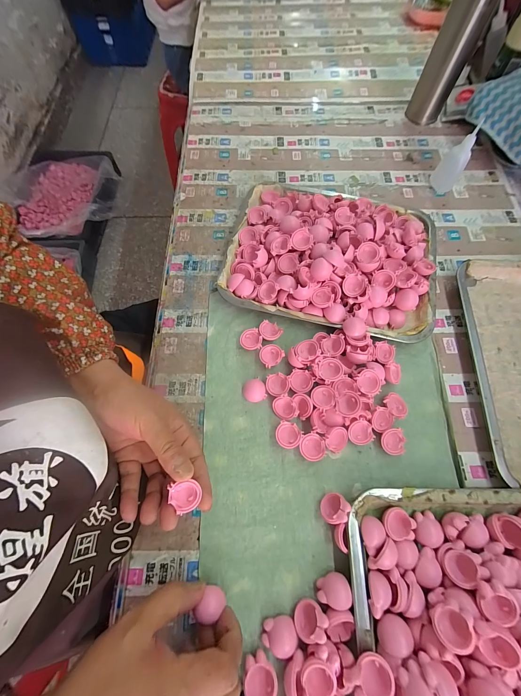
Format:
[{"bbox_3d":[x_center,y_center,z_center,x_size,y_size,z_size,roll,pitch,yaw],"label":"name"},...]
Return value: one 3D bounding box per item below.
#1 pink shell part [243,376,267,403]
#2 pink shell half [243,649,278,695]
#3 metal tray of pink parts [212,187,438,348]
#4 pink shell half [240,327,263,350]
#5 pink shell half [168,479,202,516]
[{"bbox_3d":[-0.008,0.054,0.340,0.028,0.009,0.028,-11,68,-4],"label":"pink shell part"},{"bbox_3d":[0.000,0.293,0.240,0.028,0.018,0.031,-2,68,0],"label":"pink shell half"},{"bbox_3d":[0.103,-0.142,0.395,0.297,0.053,0.239,14,69,6],"label":"metal tray of pink parts"},{"bbox_3d":[-0.012,-0.009,0.361,0.028,0.014,0.029,0,68,0],"label":"pink shell half"},{"bbox_3d":[-0.070,0.137,0.248,0.024,0.013,0.025,-28,71,-10],"label":"pink shell half"}]

